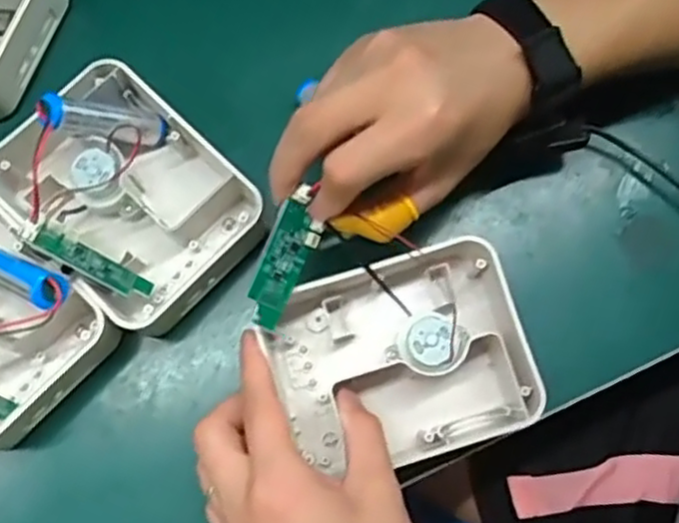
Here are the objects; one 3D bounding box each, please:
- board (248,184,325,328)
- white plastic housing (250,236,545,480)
[{"bbox_3d":[-0.024,-0.001,0.336,0.022,0.008,0.066,24,86,-35],"label":"board"},{"bbox_3d":[0.034,0.048,0.371,0.129,0.041,0.106,-15,74,-5],"label":"white plastic housing"}]

